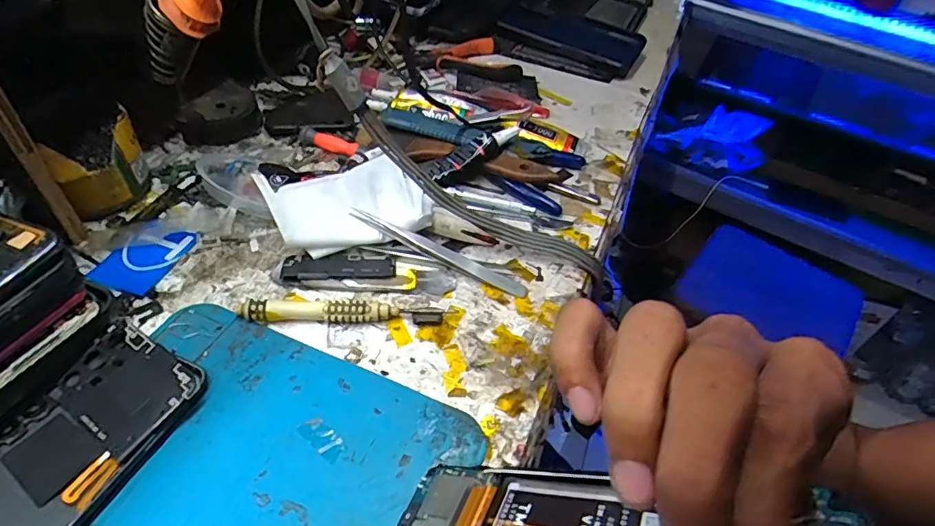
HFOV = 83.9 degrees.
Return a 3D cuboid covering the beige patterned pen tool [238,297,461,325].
[{"bbox_3d":[-0.072,0.027,0.315,0.124,0.013,0.016,0,47,-7],"label":"beige patterned pen tool"}]

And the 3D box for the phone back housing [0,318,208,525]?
[{"bbox_3d":[-0.196,0.100,0.228,0.068,0.015,0.161,21,48,12],"label":"phone back housing"}]

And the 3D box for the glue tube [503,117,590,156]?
[{"bbox_3d":[0.071,-0.114,0.464,0.078,0.015,0.021,19,46,-8],"label":"glue tube"}]

